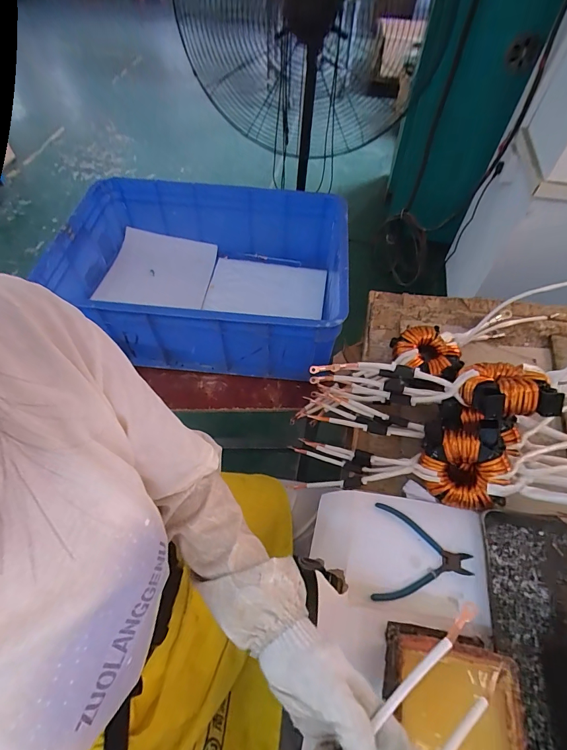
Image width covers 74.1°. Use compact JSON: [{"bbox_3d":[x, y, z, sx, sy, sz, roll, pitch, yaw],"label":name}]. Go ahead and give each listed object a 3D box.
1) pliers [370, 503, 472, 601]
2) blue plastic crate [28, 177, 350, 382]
[{"bbox_3d":[0.196,0.256,0.531,0.132,0.005,0.125,8,56,4],"label":"pliers"},{"bbox_3d":[-0.169,-0.229,0.898,0.602,0.222,0.437,5,56,2],"label":"blue plastic crate"}]

